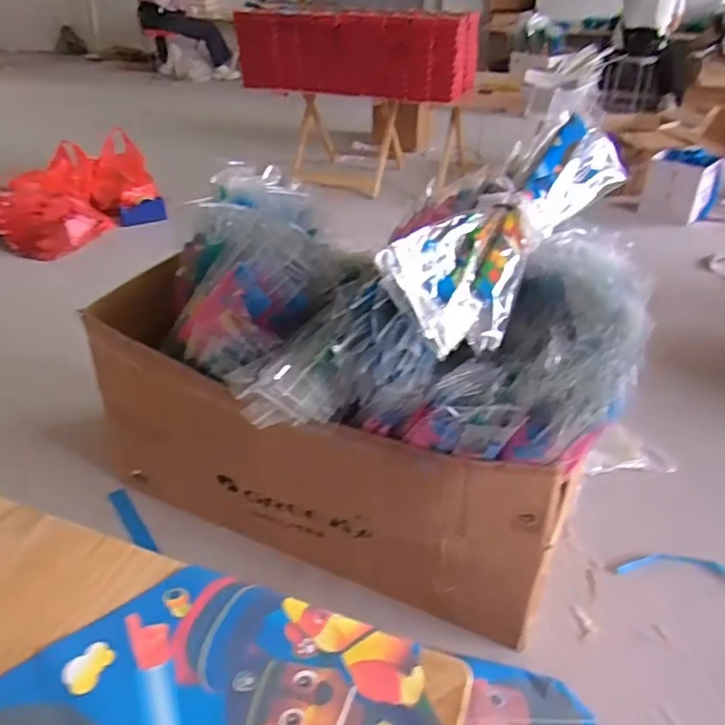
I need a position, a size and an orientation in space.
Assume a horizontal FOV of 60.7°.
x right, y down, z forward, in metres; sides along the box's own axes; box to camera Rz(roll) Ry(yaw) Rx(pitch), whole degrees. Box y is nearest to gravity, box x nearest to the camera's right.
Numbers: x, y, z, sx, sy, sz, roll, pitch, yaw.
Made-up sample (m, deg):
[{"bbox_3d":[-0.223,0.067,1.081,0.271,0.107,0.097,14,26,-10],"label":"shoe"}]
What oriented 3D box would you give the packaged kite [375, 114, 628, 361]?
[{"bbox_3d":[0.276,-0.242,1.036,0.154,0.176,0.664,21,40,28],"label":"packaged kite"}]

